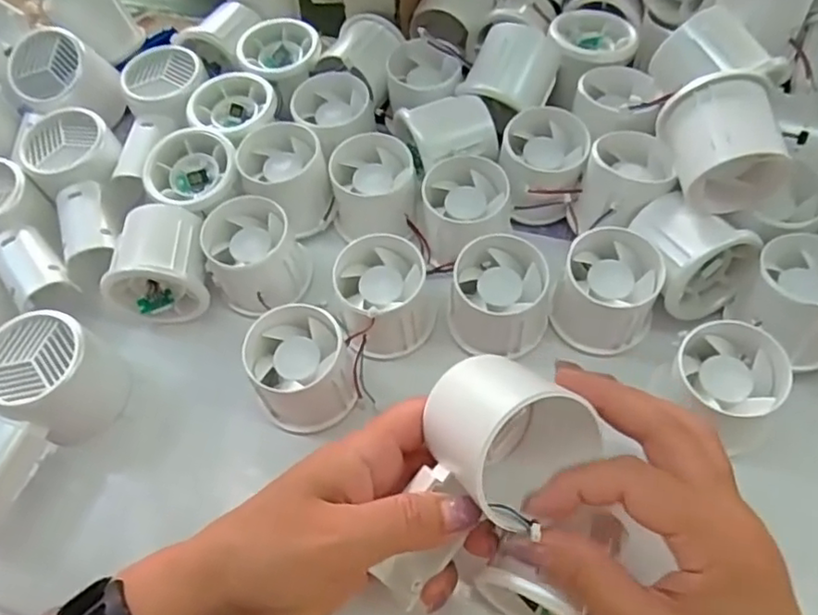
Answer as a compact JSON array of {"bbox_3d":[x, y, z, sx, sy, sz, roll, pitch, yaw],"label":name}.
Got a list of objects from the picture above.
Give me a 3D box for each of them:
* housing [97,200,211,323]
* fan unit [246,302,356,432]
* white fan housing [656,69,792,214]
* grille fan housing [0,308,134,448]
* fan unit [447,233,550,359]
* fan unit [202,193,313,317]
[{"bbox_3d":[-0.145,-0.027,0.377,0.054,0.042,0.056,-1,61,4],"label":"housing"},{"bbox_3d":[-0.057,0.033,0.341,0.053,0.043,0.057,-2,61,3],"label":"fan unit"},{"bbox_3d":[0.165,-0.083,0.335,0.054,0.062,0.053,-9,60,-1],"label":"white fan housing"},{"bbox_3d":[-0.194,0.039,0.352,0.053,0.061,0.056,-2,61,3],"label":"grille fan housing"},{"bbox_3d":[0.052,-0.004,0.359,0.055,0.051,0.051,-2,61,3],"label":"fan unit"},{"bbox_3d":[-0.091,-0.032,0.379,0.056,0.043,0.057,-2,61,3],"label":"fan unit"}]

